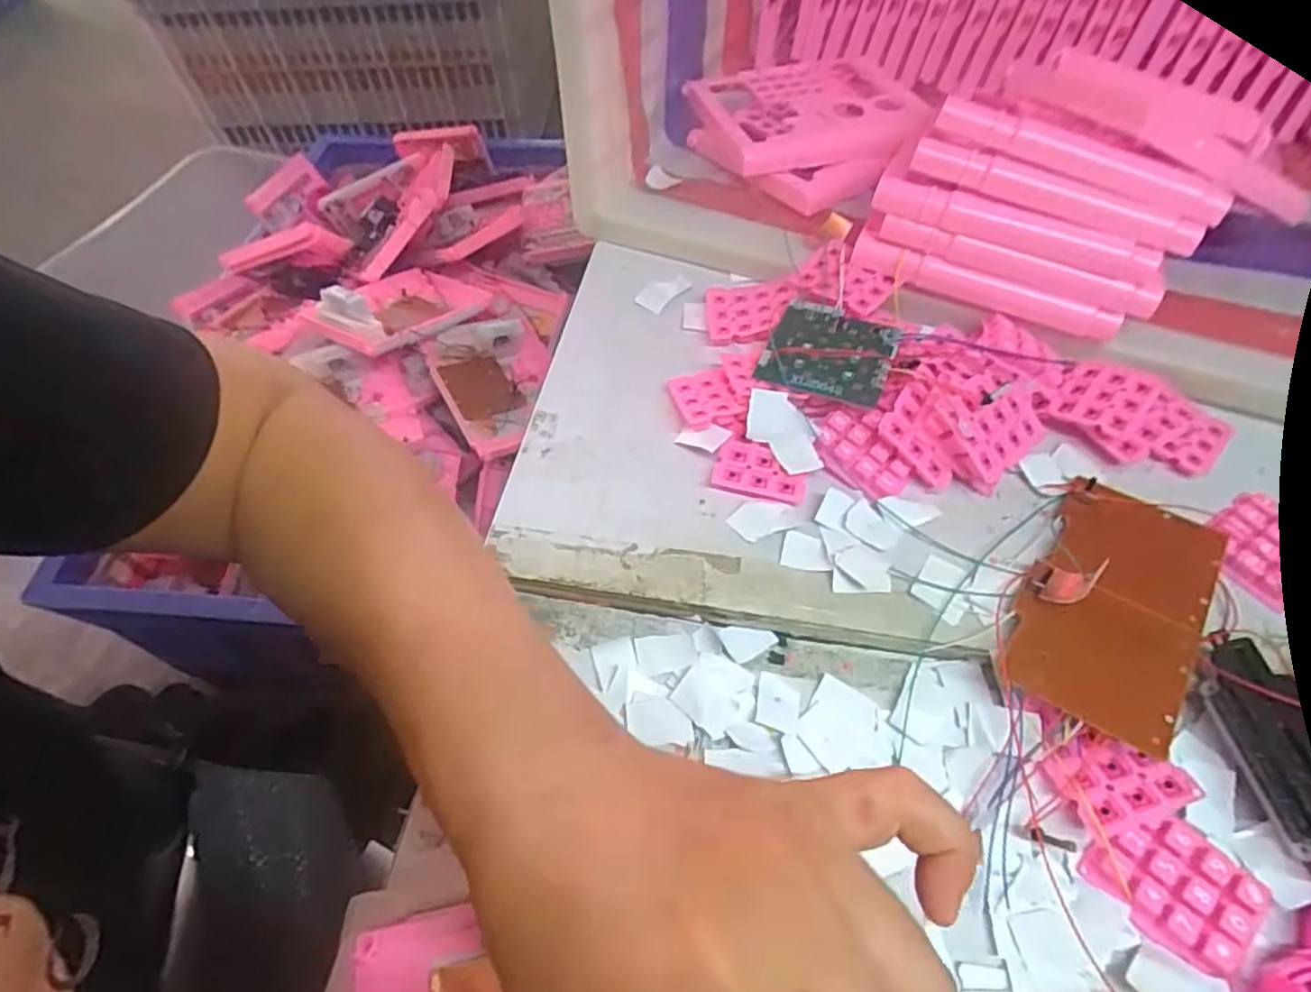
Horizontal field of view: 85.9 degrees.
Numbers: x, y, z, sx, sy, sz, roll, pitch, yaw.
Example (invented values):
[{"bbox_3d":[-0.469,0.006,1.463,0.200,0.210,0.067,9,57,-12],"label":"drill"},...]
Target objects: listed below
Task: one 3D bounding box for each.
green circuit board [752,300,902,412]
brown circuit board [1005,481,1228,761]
[{"bbox_3d":[0.103,-0.087,0.417,0.071,0.010,0.072,19,58,14],"label":"green circuit board"},{"bbox_3d":[0.219,0.044,0.332,0.071,0.019,0.141,27,56,26],"label":"brown circuit board"}]

